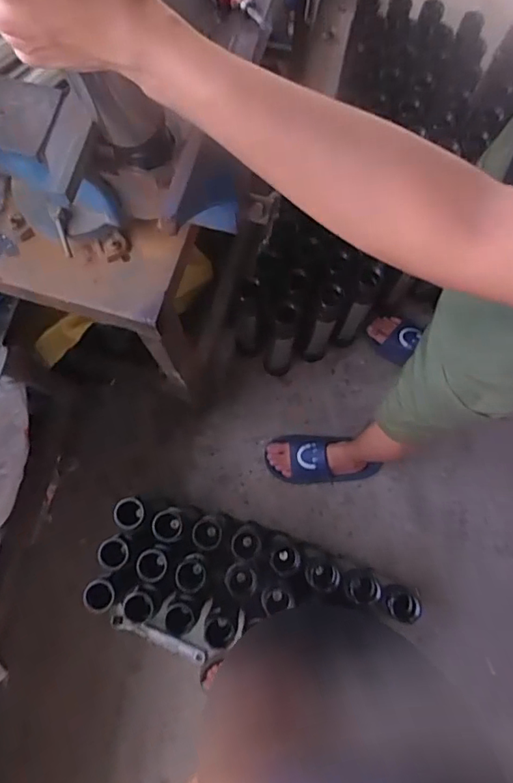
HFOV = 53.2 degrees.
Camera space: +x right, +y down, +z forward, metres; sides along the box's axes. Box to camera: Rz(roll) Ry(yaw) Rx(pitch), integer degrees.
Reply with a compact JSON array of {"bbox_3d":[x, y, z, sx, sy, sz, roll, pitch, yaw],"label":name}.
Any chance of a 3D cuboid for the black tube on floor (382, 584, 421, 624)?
[{"bbox_3d":[0.259,0.382,0.920,0.047,0.084,0.052,16,77,3],"label":"black tube on floor"}]

